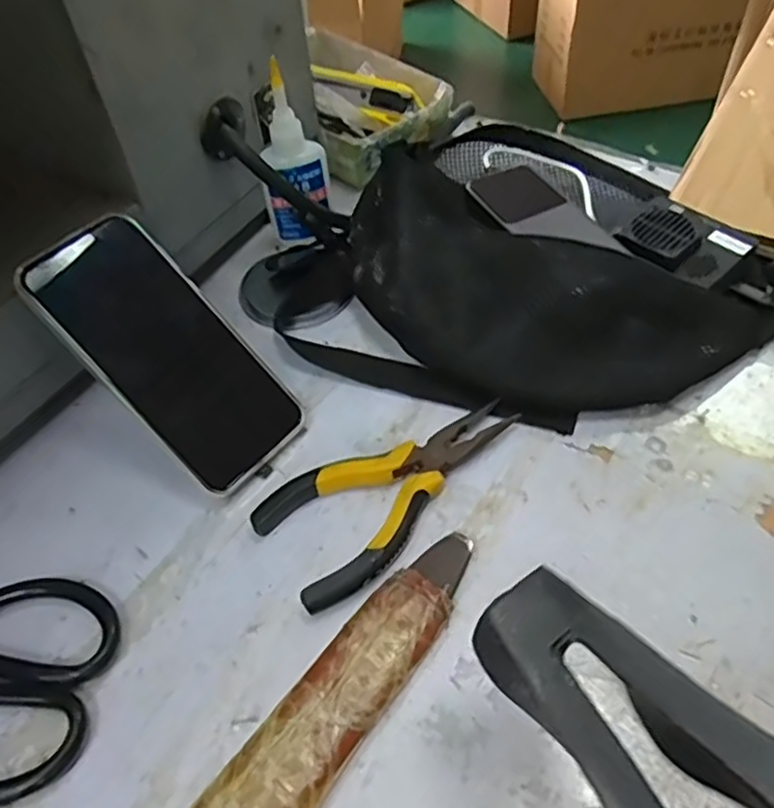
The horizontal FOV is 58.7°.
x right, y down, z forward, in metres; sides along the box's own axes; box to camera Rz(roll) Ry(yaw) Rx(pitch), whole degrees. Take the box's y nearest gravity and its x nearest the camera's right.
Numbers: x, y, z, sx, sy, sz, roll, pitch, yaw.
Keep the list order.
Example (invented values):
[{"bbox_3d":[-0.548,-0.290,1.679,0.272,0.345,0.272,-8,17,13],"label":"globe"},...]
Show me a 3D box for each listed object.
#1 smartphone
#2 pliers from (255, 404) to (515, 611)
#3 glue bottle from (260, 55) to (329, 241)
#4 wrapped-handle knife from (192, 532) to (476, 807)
[{"bbox_3d":[-0.123,-0.029,0.390,0.163,0.009,0.077,49,64,-6],"label":"smartphone"},{"bbox_3d":[0.007,0.046,0.377,0.149,0.017,0.067,-30,56,-18],"label":"pliers"},{"bbox_3d":[-0.065,-0.168,0.474,0.045,0.116,0.022,-9,52,-2],"label":"glue bottle"},{"bbox_3d":[-0.020,0.132,0.310,0.039,0.018,0.186,30,60,24],"label":"wrapped-handle knife"}]

